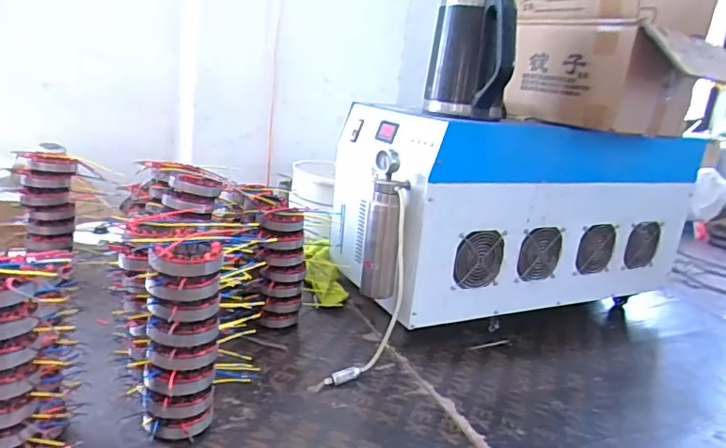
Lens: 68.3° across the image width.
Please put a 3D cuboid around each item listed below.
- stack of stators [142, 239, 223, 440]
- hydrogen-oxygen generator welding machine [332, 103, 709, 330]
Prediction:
[{"bbox_3d":[-0.231,0.152,0.684,0.089,0.251,0.078,2,15,-18],"label":"stack of stators"},{"bbox_3d":[0.335,-0.041,1.215,0.805,0.363,0.386,-1,18,-28],"label":"hydrogen-oxygen generator welding machine"}]

